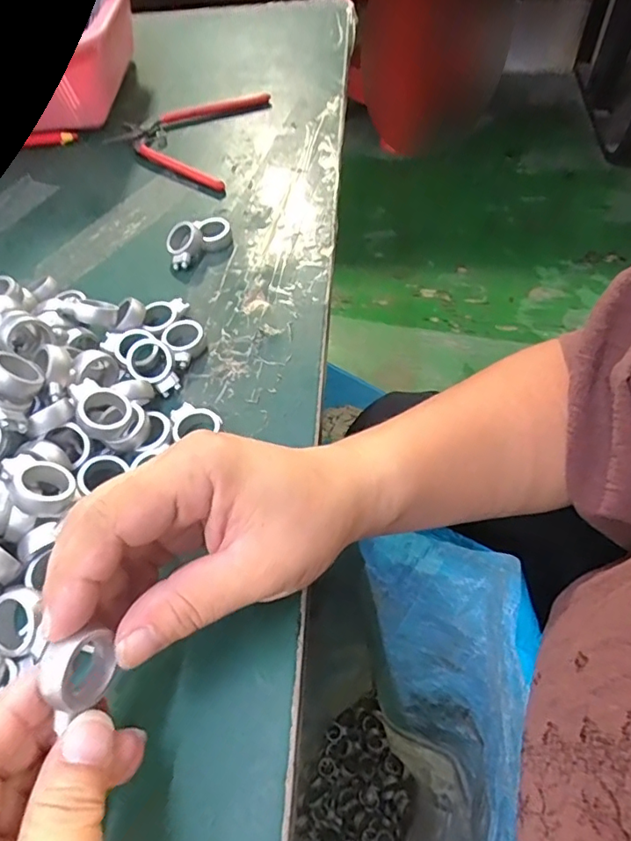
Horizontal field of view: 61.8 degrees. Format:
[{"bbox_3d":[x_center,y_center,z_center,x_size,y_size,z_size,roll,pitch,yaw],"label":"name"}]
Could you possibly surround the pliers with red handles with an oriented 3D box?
[{"bbox_3d":[-0.094,-0.256,0.462,0.136,0.010,0.121,31,64,23],"label":"pliers with red handles"}]

